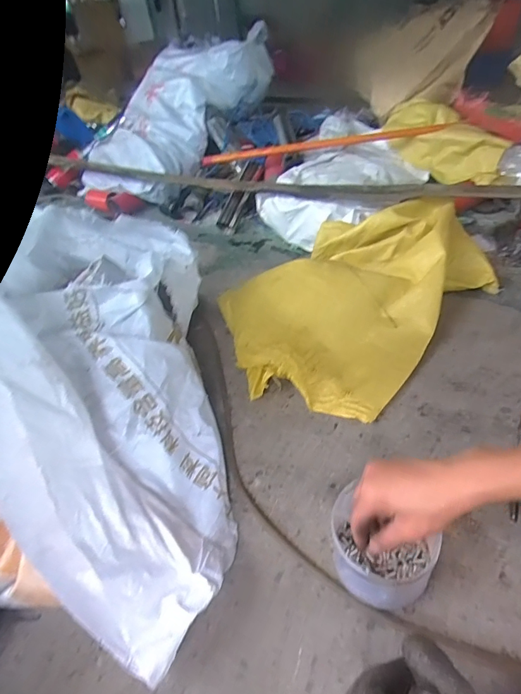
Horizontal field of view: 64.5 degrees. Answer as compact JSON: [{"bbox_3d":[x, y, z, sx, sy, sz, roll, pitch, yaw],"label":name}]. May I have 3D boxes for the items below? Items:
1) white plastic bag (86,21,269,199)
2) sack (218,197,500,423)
[{"bbox_3d":[-0.328,-0.878,1.526,0.465,0.198,0.724,28,83,14],"label":"white plastic bag"},{"bbox_3d":[0.182,-0.120,0.822,0.373,0.137,0.575,28,51,36],"label":"sack"}]

